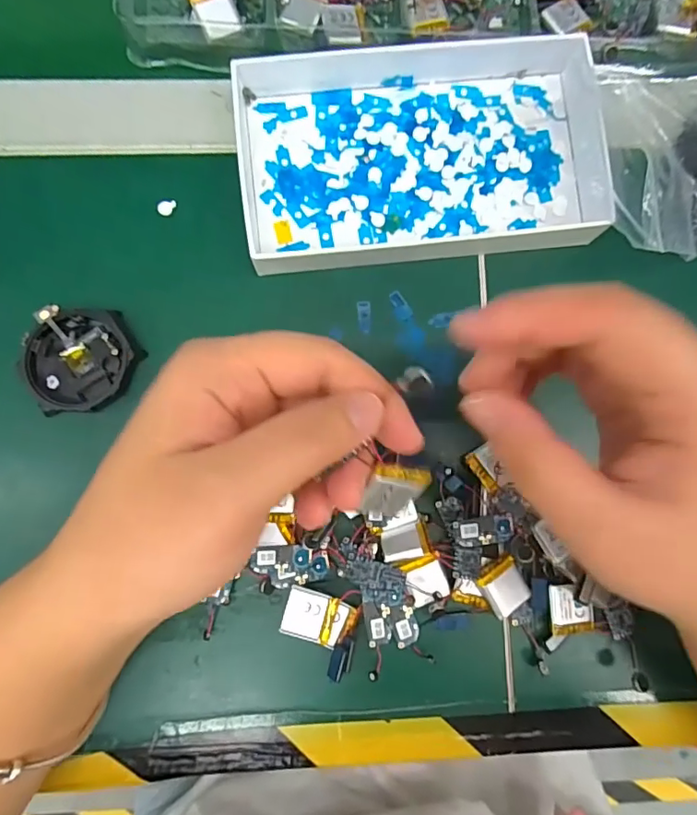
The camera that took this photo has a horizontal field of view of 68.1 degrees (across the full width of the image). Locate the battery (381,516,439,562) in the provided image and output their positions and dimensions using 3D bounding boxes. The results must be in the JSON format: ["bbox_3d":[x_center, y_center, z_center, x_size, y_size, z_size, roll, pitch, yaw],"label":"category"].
[{"bbox_3d":[0.028,0.062,0.241,0.025,0.008,0.017,-6,83,-5],"label":"battery"}]

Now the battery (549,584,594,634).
[{"bbox_3d":[0.106,0.095,0.243,0.021,0.005,0.023,-2,83,-5],"label":"battery"}]

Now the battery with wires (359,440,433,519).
[{"bbox_3d":[0.016,0.028,0.177,0.022,0.004,0.024,9,119,-20],"label":"battery with wires"}]

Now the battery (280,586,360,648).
[{"bbox_3d":[-0.013,0.096,0.234,0.032,0.004,0.020,22,82,-1],"label":"battery"}]

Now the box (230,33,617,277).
[{"bbox_3d":[0.040,-0.131,0.259,0.187,0.019,0.107,-7,83,-3],"label":"box"}]

